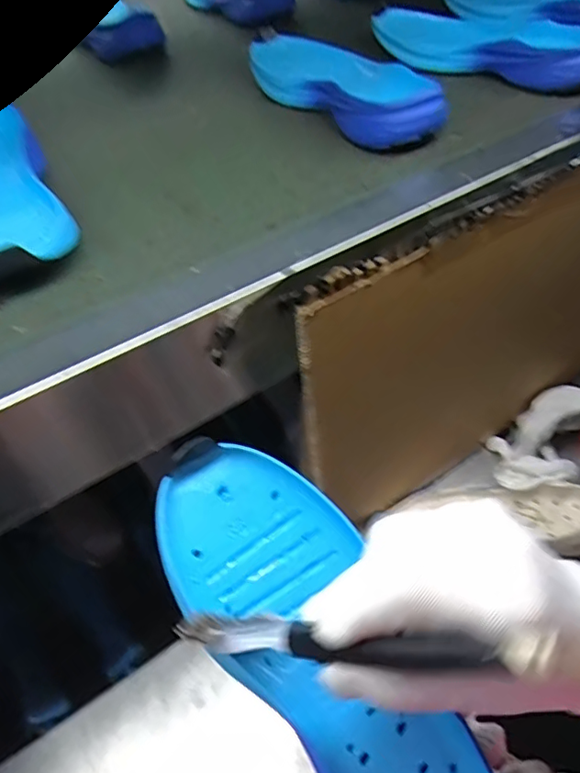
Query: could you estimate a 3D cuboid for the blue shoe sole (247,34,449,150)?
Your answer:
[{"bbox_3d":[0.042,-0.283,0.508,0.076,0.041,0.237,-30,54,-22],"label":"blue shoe sole"}]

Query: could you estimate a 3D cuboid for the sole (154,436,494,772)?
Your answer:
[{"bbox_3d":[0.022,0.135,0.269,0.088,0.023,0.247,-31,77,-23],"label":"sole"}]

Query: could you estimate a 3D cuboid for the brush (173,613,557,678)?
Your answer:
[{"bbox_3d":[0.014,0.105,0.226,0.141,0.027,0.023,-13,39,38],"label":"brush"}]

